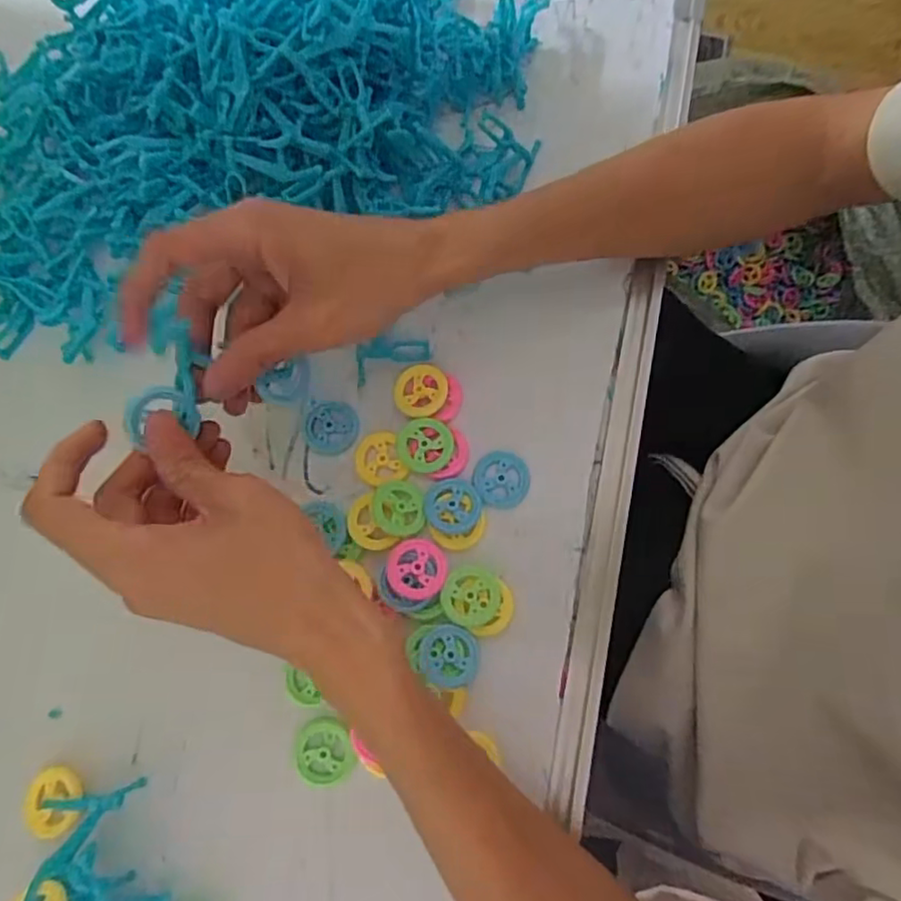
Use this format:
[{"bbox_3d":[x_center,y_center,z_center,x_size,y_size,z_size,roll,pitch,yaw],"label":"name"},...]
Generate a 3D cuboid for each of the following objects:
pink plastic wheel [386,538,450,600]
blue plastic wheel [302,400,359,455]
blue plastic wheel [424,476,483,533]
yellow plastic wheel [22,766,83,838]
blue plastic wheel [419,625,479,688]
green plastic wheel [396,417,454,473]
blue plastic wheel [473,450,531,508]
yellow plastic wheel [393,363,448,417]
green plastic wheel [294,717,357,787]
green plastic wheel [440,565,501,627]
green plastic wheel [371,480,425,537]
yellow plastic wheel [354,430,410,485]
[{"bbox_3d":[-0.017,0.059,0.312,0.030,0.007,0.029,1,76,0],"label":"pink plastic wheel"},{"bbox_3d":[-0.065,-0.013,0.338,0.030,0.004,0.030,0,76,0],"label":"blue plastic wheel"},{"bbox_3d":[0.001,0.028,0.323,0.029,0.004,0.029,0,76,0],"label":"blue plastic wheel"},{"bbox_3d":[-0.186,0.165,0.290,0.030,0.006,0.029,-6,69,15],"label":"yellow plastic wheel"},{"bbox_3d":[-0.001,0.100,0.303,0.028,0.007,0.028,0,76,0],"label":"blue plastic wheel"},{"bbox_3d":[-0.014,-0.003,0.331,0.030,0.005,0.029,0,76,0],"label":"green plastic wheel"},{"bbox_3d":[0.027,0.015,0.330,0.030,0.004,0.030,0,76,0],"label":"blue plastic wheel"},{"bbox_3d":[-0.016,-0.033,0.339,0.029,0.009,0.030,0,76,0],"label":"yellow plastic wheel"},{"bbox_3d":[-0.061,0.144,0.298,0.028,0.004,0.030,0,76,0],"label":"green plastic wheel"},{"bbox_3d":[0.010,0.073,0.312,0.029,0.005,0.029,0,76,0],"label":"green plastic wheel"},{"bbox_3d":[-0.027,0.030,0.322,0.026,0.005,0.030,-4,76,-1],"label":"green plastic wheel"},{"bbox_3d":[-0.038,0.003,0.332,0.026,0.004,0.029,-12,77,-3],"label":"yellow plastic wheel"}]

